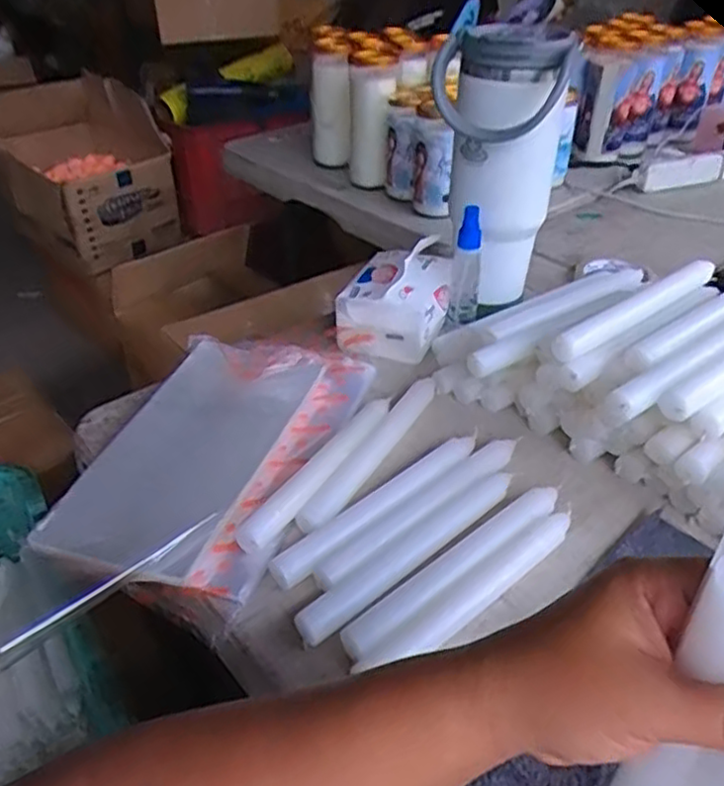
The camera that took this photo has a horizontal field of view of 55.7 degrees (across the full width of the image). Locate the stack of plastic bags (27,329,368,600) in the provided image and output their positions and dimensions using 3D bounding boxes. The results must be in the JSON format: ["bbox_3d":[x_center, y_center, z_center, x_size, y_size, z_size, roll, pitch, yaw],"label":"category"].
[{"bbox_3d":[-0.114,0.035,0.559,0.171,0.033,0.291,11,37,15],"label":"stack of plastic bags"}]

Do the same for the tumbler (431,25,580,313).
[{"bbox_3d":[0.125,-0.200,0.649,0.111,0.244,0.108,8,37,11],"label":"tumbler"}]

